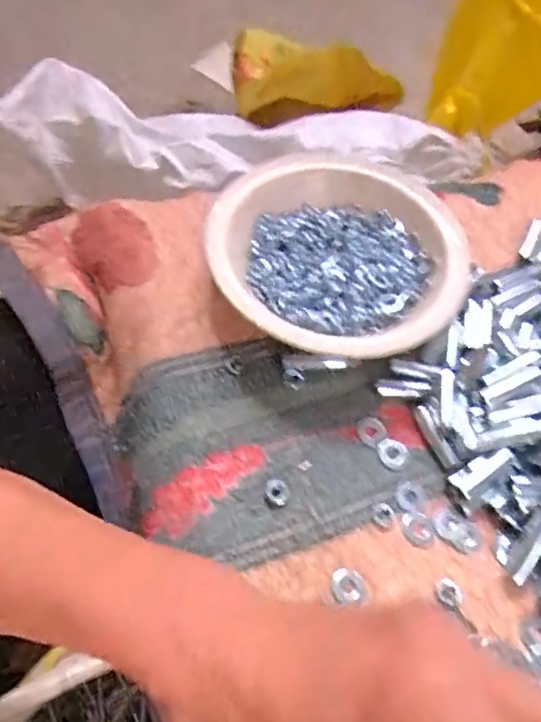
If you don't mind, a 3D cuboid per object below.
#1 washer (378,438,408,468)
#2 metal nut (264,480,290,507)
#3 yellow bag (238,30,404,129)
[{"bbox_3d":[0.078,0.058,0.365,0.018,0.004,0.019,2,58,-3],"label":"washer"},{"bbox_3d":[0.004,0.077,0.340,0.015,0.004,0.014,9,61,-16],"label":"metal nut"},{"bbox_3d":[0.093,-0.538,1.094,0.327,0.122,0.141,4,58,-2],"label":"yellow bag"}]

